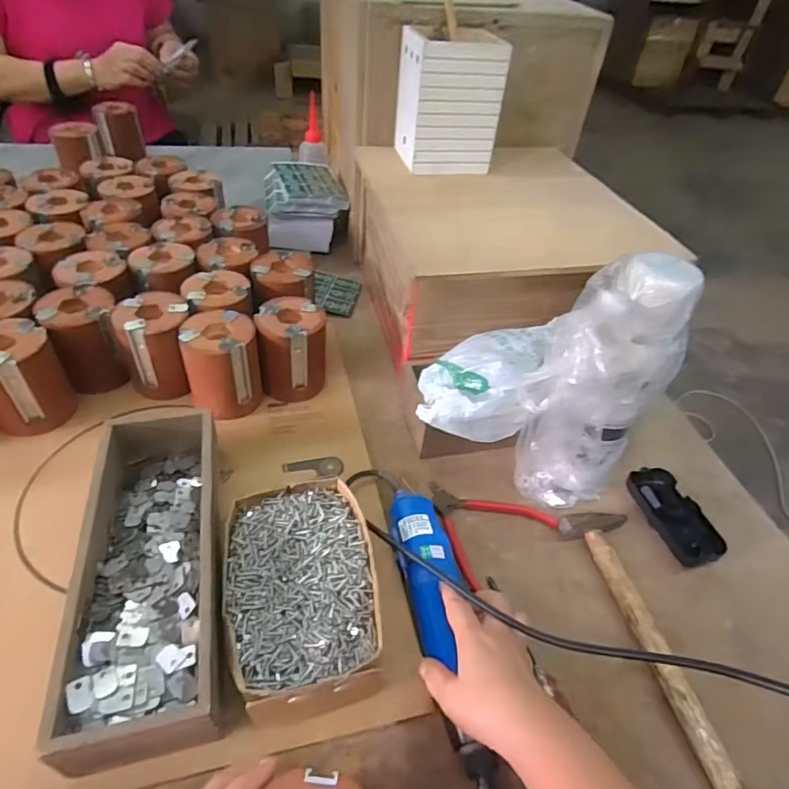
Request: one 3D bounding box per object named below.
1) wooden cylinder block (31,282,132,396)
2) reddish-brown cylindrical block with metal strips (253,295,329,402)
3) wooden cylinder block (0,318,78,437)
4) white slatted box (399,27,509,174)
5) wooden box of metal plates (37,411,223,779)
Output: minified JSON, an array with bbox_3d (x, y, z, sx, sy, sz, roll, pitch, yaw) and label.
[{"bbox_3d":[-0.356,-0.064,0.605,0.070,0.094,0.081,-16,48,-23],"label":"wooden cylinder block"},{"bbox_3d":[-0.122,-0.053,0.623,0.077,0.100,0.074,-6,45,-13],"label":"reddish-brown cylindrical block with metal strips"},{"bbox_3d":[-0.398,-0.017,0.555,0.076,0.100,0.071,-29,54,-32],"label":"wooden cylinder block"},{"bbox_3d":[0.069,-0.380,0.677,0.111,0.140,0.107,-5,44,-12],"label":"white slatted box"},{"bbox_3d":[-0.200,0.137,0.439,0.103,0.067,0.292,-7,45,-14],"label":"wooden box of metal plates"}]

